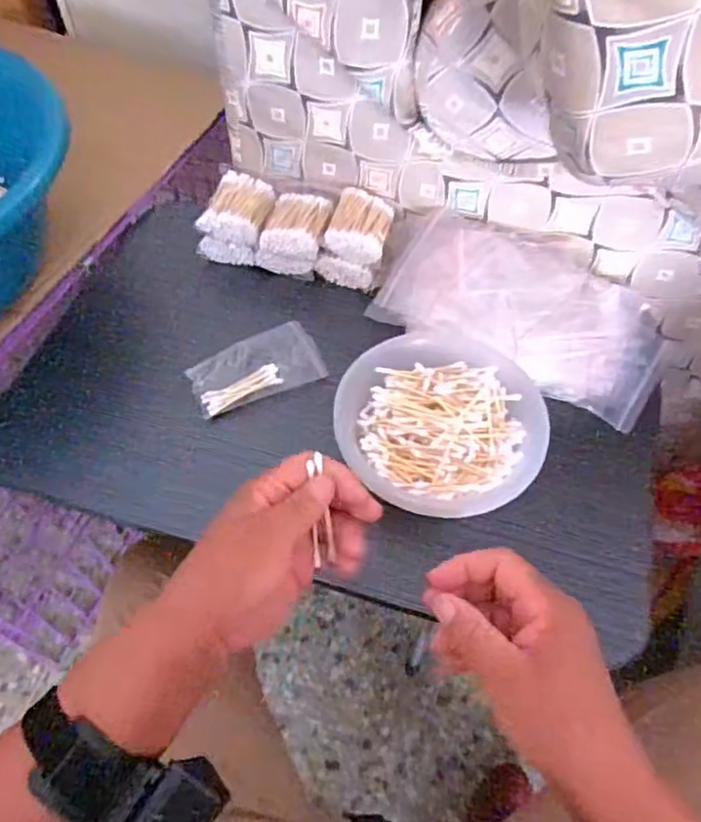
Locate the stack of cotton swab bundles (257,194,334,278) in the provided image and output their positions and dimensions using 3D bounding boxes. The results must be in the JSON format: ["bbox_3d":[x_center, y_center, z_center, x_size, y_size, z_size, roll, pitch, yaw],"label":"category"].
[{"bbox_3d":[-0.058,-0.182,0.653,0.069,0.057,0.071,9,56,4],"label":"stack of cotton swab bundles"}]

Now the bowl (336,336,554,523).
[{"bbox_3d":[0.072,0.008,0.526,0.166,0.058,0.171,1,56,-1],"label":"bowl"}]

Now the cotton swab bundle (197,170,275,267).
[{"bbox_3d":[-0.119,-0.203,0.670,0.069,0.061,0.077,12,56,6],"label":"cotton swab bundle"}]

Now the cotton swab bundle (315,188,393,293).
[{"bbox_3d":[0.005,-0.179,0.652,0.069,0.063,0.079,9,56,4],"label":"cotton swab bundle"}]

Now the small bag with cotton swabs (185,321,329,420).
[{"bbox_3d":[-0.091,-0.042,0.595,0.120,0.013,0.074,-22,59,-16],"label":"small bag with cotton swabs"}]

